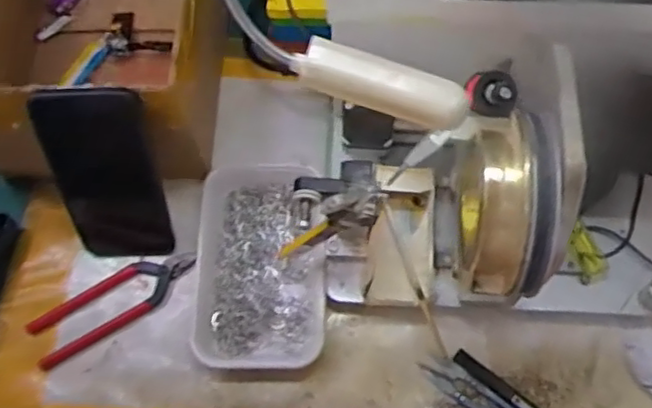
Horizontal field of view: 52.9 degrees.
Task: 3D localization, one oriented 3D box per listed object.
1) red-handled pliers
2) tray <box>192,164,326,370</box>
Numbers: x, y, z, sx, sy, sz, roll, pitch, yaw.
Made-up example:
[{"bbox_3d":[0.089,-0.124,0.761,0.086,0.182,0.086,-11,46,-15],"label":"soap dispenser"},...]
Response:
[{"bbox_3d":[-0.178,0.081,0.552,0.144,0.009,0.046,-30,69,-11],"label":"red-handled pliers"},{"bbox_3d":[-0.055,0.049,0.554,0.106,0.027,0.175,-1,66,1],"label":"tray"}]

